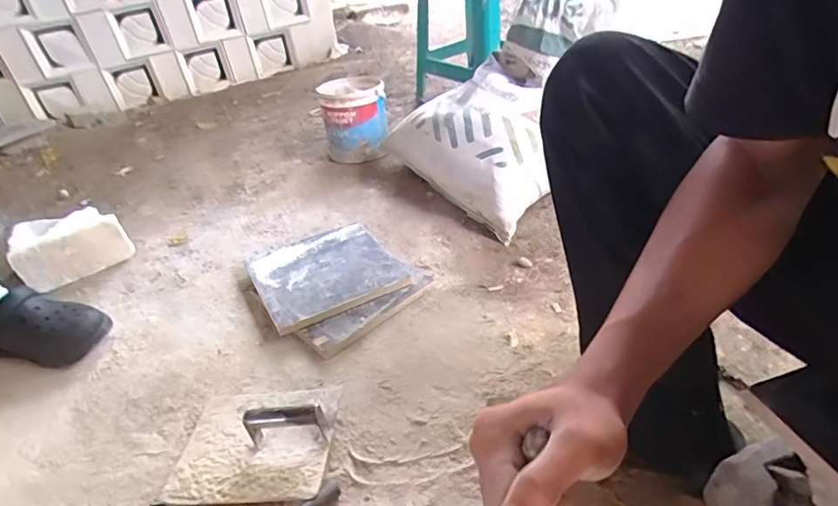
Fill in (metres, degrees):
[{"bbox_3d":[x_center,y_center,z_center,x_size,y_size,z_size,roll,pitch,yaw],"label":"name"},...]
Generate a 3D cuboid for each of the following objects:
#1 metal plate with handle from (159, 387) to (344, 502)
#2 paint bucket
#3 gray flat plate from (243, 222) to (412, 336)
[{"bbox_3d":[-0.216,0.233,0.661,0.200,0.074,0.170,-1,36,4],"label":"metal plate with handle"},{"bbox_3d":[-0.178,-0.372,1.408,0.172,0.203,0.189,-3,36,2],"label":"paint bucket"},{"bbox_3d":[-0.179,0.029,0.955,0.257,0.014,0.259,-19,37,-24],"label":"gray flat plate"}]

